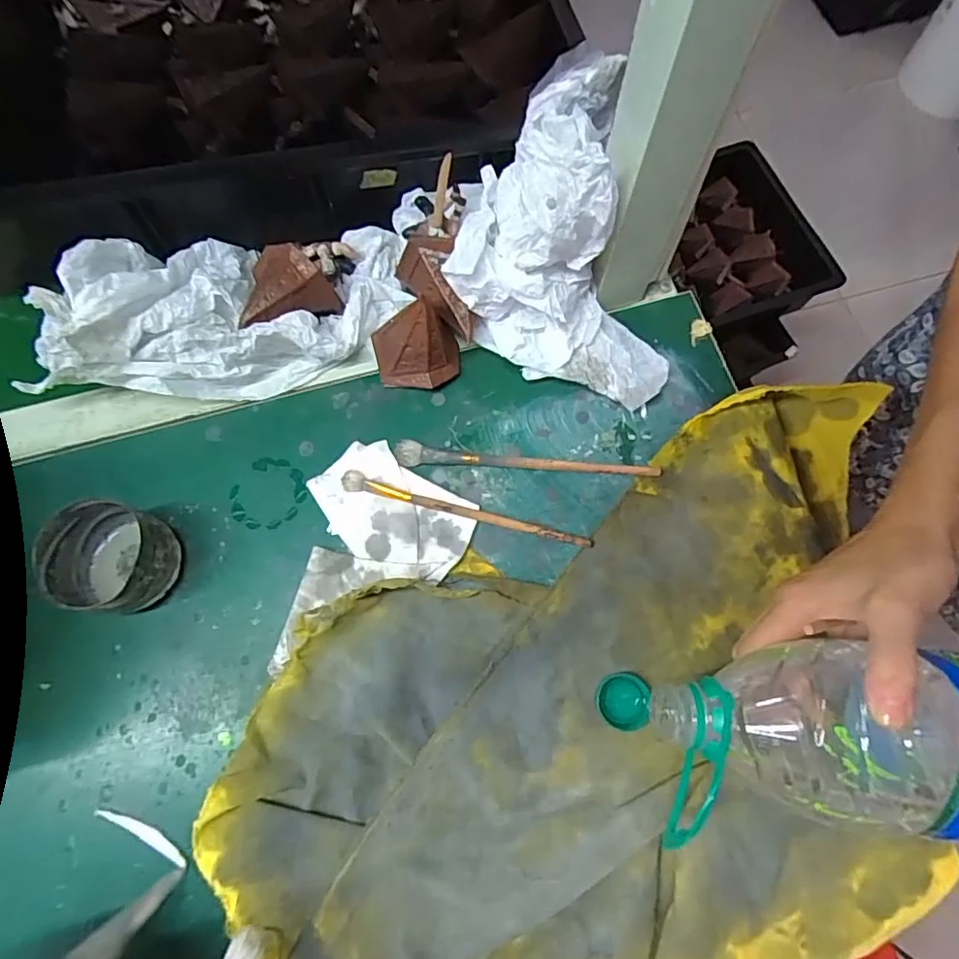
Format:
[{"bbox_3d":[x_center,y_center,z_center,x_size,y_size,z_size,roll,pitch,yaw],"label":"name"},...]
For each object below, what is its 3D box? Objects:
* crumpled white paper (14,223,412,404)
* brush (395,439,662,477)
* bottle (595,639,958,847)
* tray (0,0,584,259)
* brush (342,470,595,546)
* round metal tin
[{"bbox_3d":[-0.180,-0.134,0.402,0.250,0.080,0.136,-12,71,-3],"label":"crumpled white paper"},{"bbox_3d":[0.033,-0.011,0.390,0.181,0.012,0.016,4,71,2],"label":"brush"},{"bbox_3d":[0.247,0.139,0.288,0.351,0.092,0.092,5,71,3],"label":"bottle"},{"bbox_3d":[-0.160,-0.359,0.479,0.449,0.078,0.332,-16,72,-4],"label":"tray"},{"bbox_3d":[-0.009,0.020,0.378,0.172,0.013,0.012,13,72,5],"label":"brush"},{"bbox_3d":[-0.229,0.051,0.356,0.071,0.048,0.065,0,71,1],"label":"round metal tin"}]

